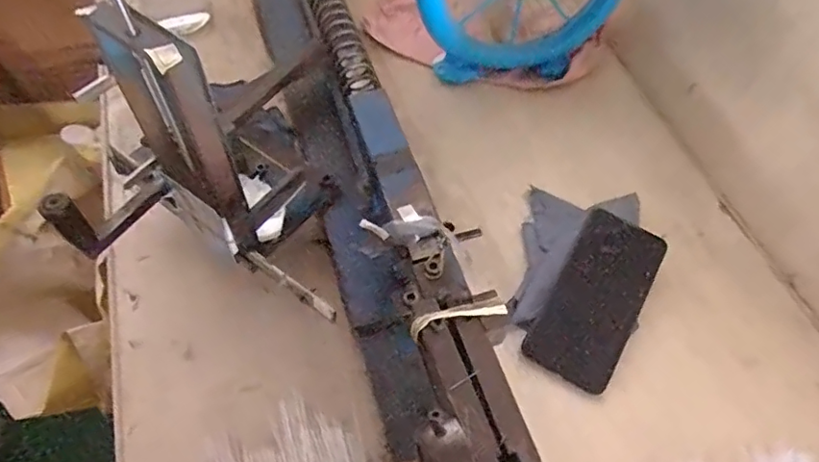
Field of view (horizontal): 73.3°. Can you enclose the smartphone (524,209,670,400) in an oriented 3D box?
[{"bbox_3d":[0.169,0.059,0.495,0.075,0.009,0.158,30,71,11],"label":"smartphone"}]

